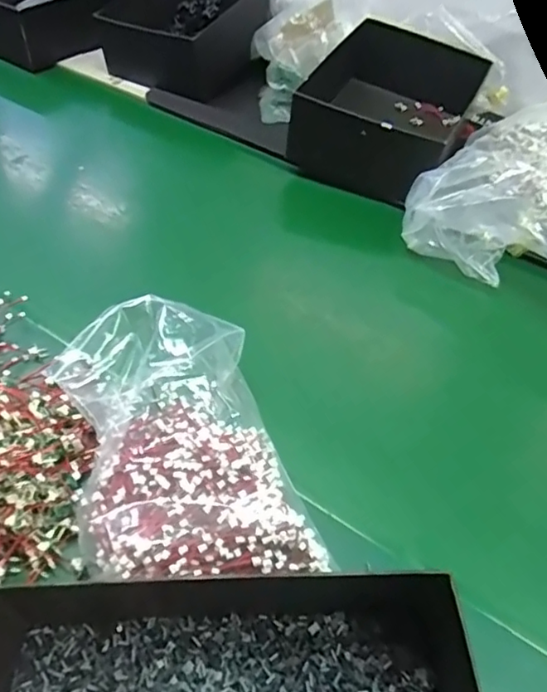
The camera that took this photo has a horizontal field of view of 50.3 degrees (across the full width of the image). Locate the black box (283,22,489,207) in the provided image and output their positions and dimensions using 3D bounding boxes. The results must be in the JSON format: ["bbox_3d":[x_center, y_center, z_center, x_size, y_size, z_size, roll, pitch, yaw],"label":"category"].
[{"bbox_3d":[0.150,-0.309,0.760,0.190,0.098,0.268,19,49,14],"label":"black box"}]

